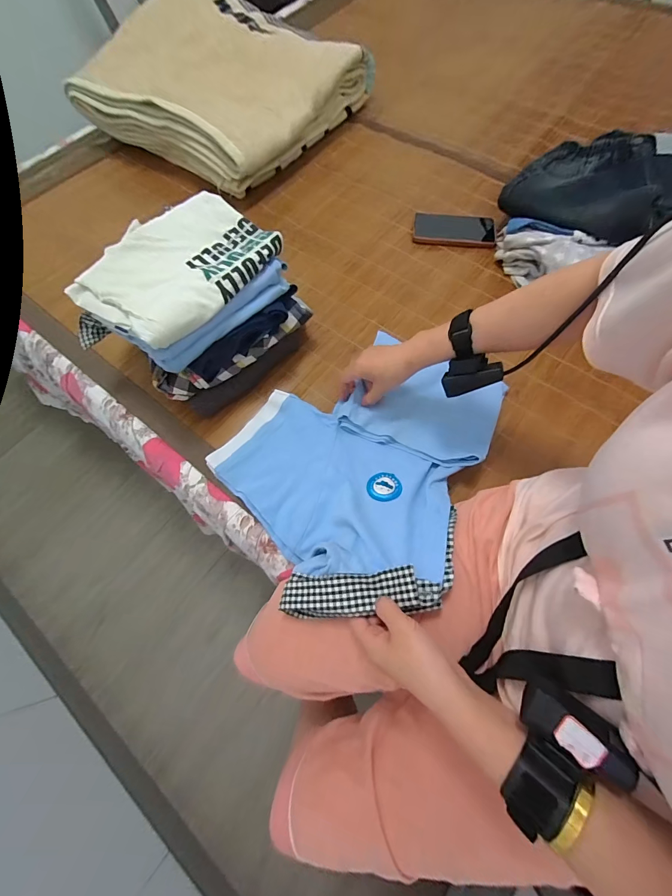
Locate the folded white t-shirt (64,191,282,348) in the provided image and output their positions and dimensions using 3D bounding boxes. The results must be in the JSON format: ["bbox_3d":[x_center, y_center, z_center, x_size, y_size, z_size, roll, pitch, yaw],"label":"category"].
[{"bbox_3d":[-0.217,-0.254,0.477,0.184,0.032,0.244,37,74,16],"label":"folded white t-shirt"}]

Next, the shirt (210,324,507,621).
[{"bbox_3d":[0.022,-0.002,0.488,0.336,0.121,0.404,25,71,13],"label":"shirt"}]

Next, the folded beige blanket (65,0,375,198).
[{"bbox_3d":[-0.238,-0.830,0.802,0.464,0.168,0.466,29,72,14],"label":"folded beige blanket"}]

